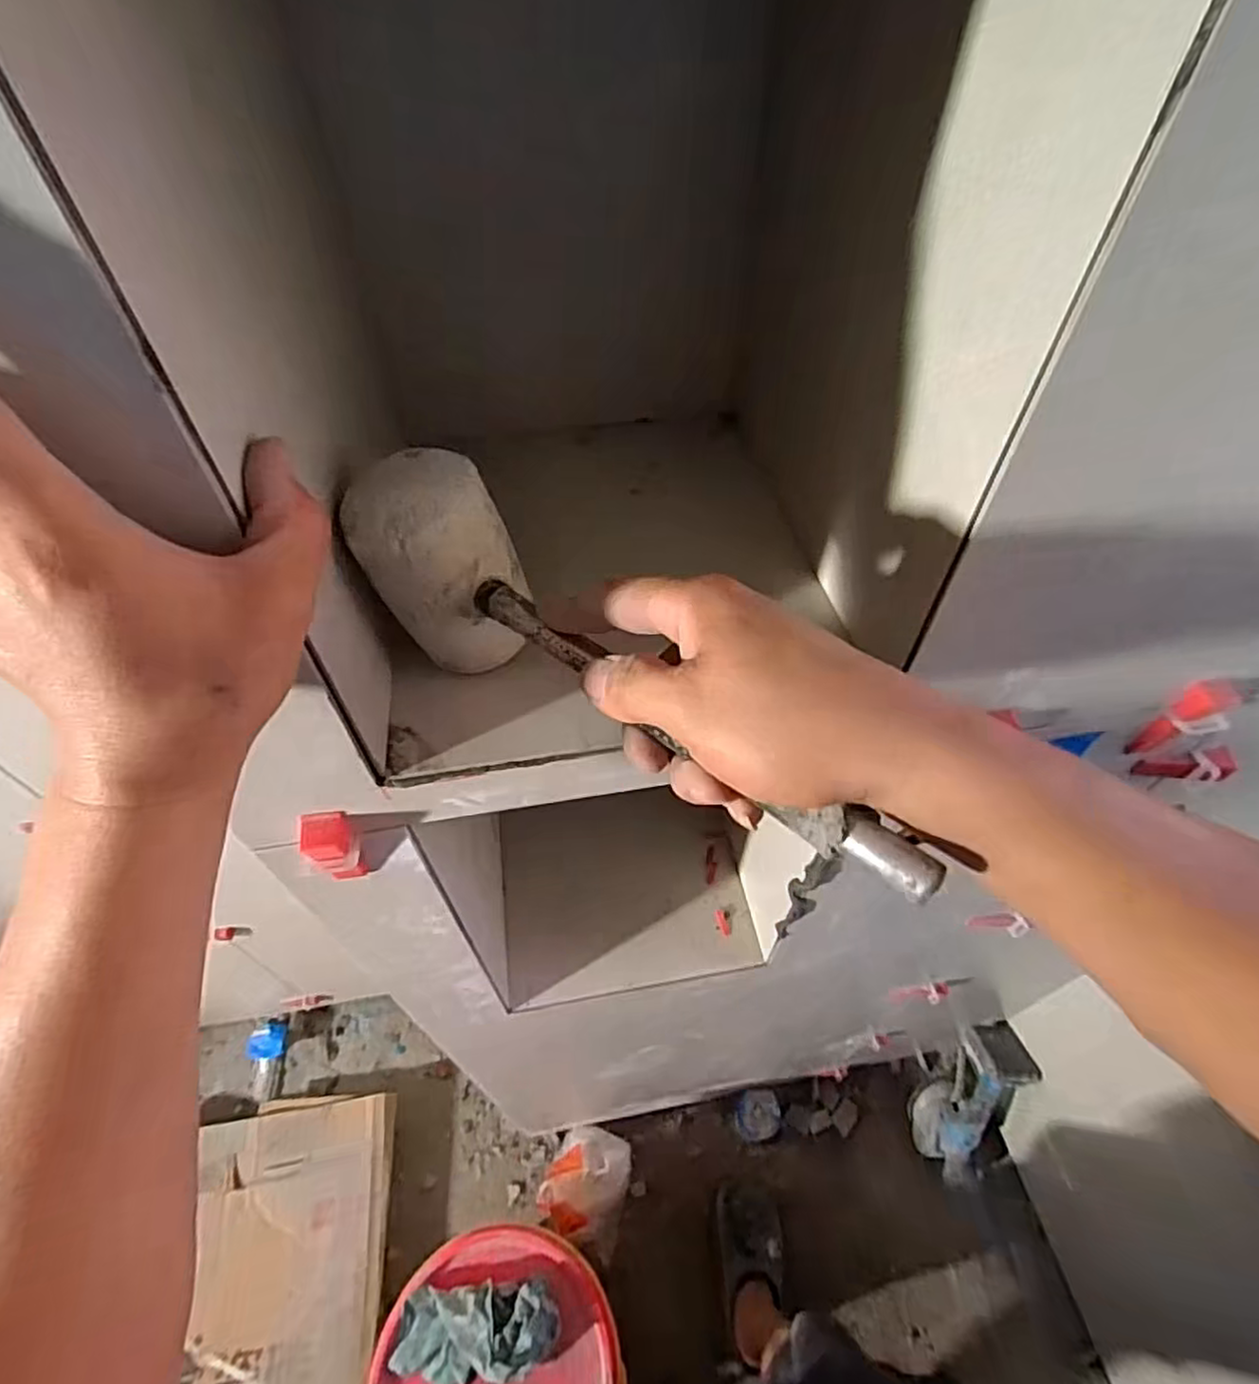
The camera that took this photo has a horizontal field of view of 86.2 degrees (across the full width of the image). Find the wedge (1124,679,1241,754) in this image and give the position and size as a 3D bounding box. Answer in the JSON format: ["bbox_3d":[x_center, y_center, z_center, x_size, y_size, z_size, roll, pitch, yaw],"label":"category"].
[{"bbox_3d":[0.342,0.018,0.417,0.029,0.067,0.014,-6,51,-4],"label":"wedge"}]

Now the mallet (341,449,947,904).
[{"bbox_3d":[-0.006,-0.003,0.286,0.277,0.098,0.063,34,58,23],"label":"mallet"}]

